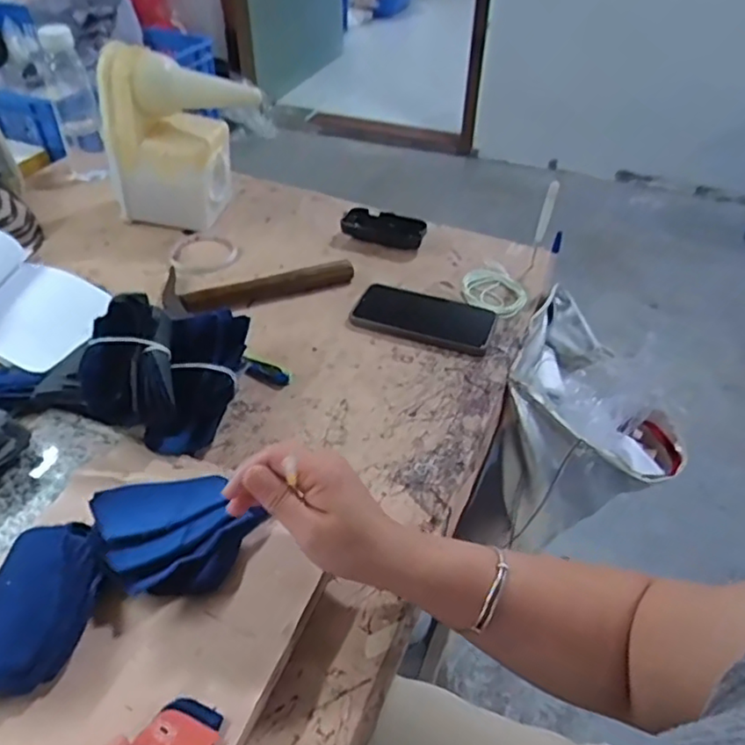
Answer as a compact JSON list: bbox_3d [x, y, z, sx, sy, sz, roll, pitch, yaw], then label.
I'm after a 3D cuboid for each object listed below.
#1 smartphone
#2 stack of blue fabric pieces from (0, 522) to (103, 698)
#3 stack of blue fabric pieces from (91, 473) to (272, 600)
[{"bbox_3d":[0.059,-0.065,0.702,0.155,0.009,0.087,16,44,14],"label":"smartphone"},{"bbox_3d":[-0.216,0.151,0.401,0.069,0.038,0.121,13,43,11],"label":"stack of blue fabric pieces"},{"bbox_3d":[-0.146,0.112,0.451,0.093,0.032,0.100,-31,52,-31],"label":"stack of blue fabric pieces"}]

